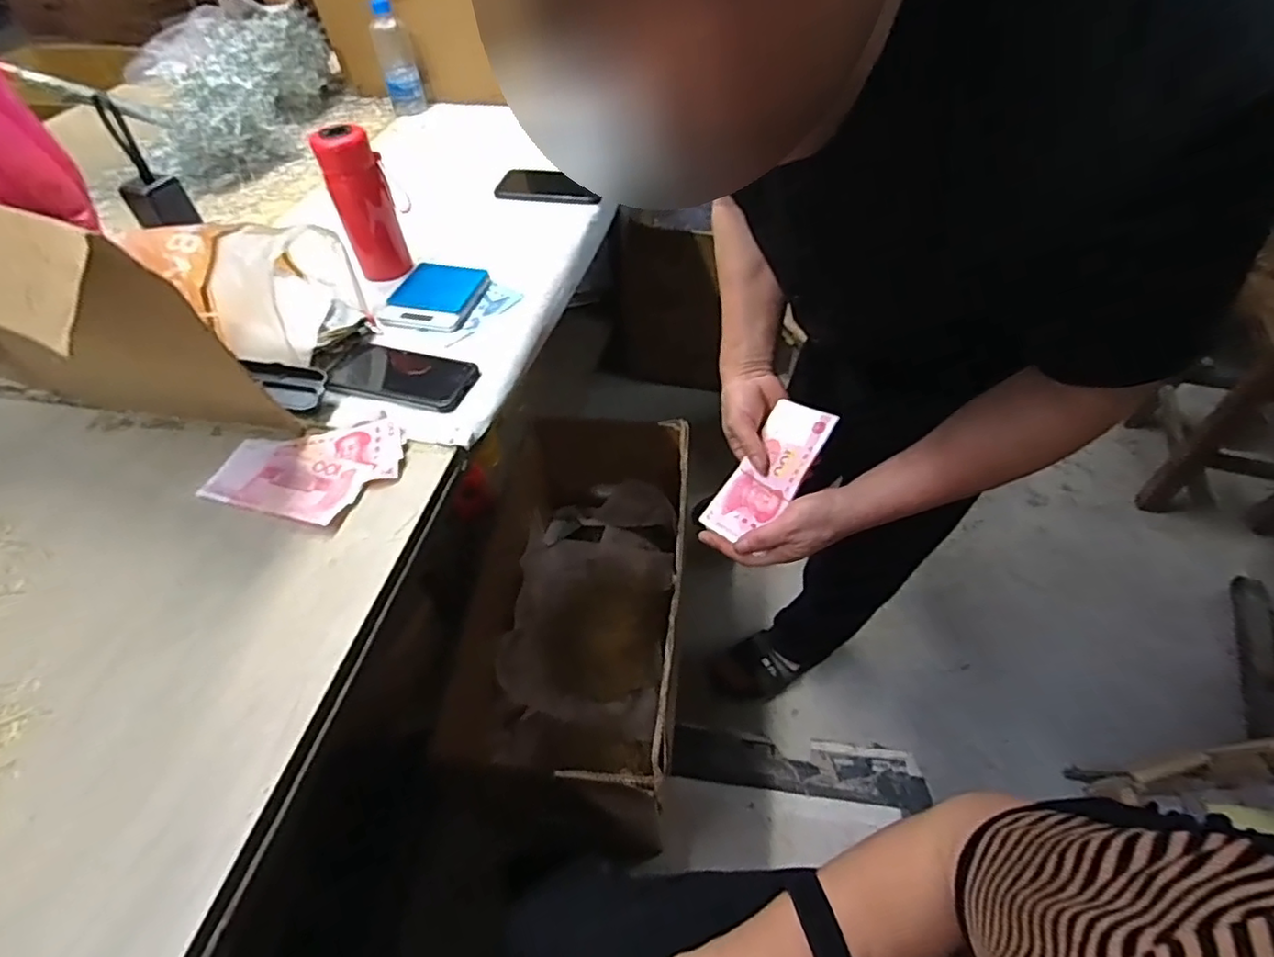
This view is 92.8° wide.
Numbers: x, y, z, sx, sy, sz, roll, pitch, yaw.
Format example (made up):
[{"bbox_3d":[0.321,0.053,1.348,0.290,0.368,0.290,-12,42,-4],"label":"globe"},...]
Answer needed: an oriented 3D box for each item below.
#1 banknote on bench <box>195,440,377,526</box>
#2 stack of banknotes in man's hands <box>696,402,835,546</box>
[{"bbox_3d":[-0.344,0.003,0.596,0.153,0.008,0.076,13,53,13],"label":"banknote on bench"},{"bbox_3d":[0.135,-0.006,0.623,0.160,0.012,0.073,-55,46,4],"label":"stack of banknotes in man's hands"}]

